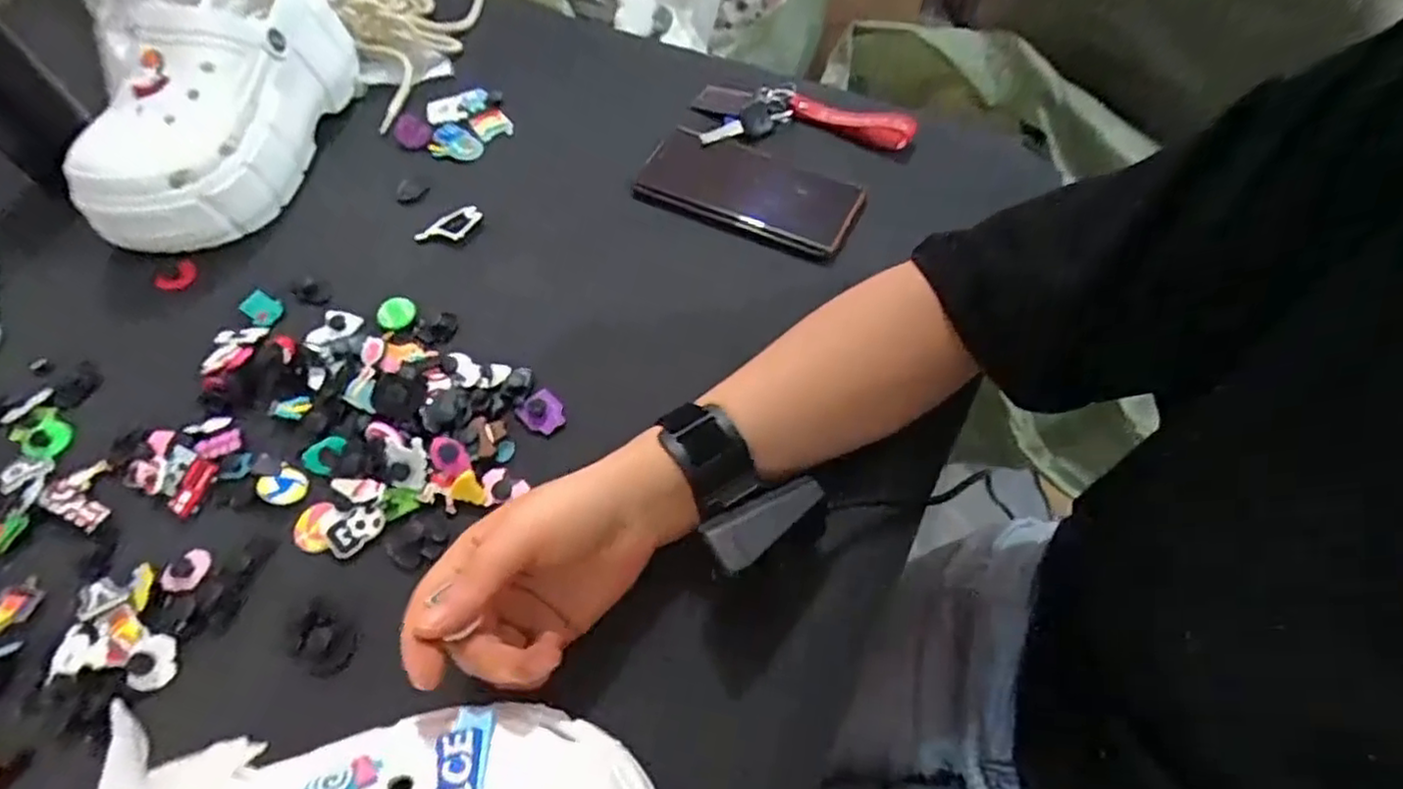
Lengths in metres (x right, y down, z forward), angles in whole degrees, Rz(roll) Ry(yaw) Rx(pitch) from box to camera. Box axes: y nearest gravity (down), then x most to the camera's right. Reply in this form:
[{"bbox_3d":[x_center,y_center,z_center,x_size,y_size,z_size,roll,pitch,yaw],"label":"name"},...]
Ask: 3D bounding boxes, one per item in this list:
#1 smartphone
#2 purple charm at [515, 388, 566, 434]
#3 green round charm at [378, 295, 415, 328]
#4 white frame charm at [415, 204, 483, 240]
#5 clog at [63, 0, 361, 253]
[{"bbox_3d":[0.036,-0.149,0.494,0.156,0.016,0.079,24,58,13],"label":"smartphone"},{"bbox_3d":[-0.096,0.011,0.410,0.023,0.009,0.027,-41,66,-20],"label":"purple charm"},{"bbox_3d":[-0.204,-0.054,0.451,0.022,0.011,0.020,-1,59,1],"label":"green round charm"},{"bbox_3d":[-0.183,-0.121,0.489,0.049,0.004,0.022,-30,73,-5],"label":"white frame charm"},{"bbox_3d":[-0.351,-0.221,0.498,0.091,0.100,0.239,5,60,5],"label":"clog"}]

